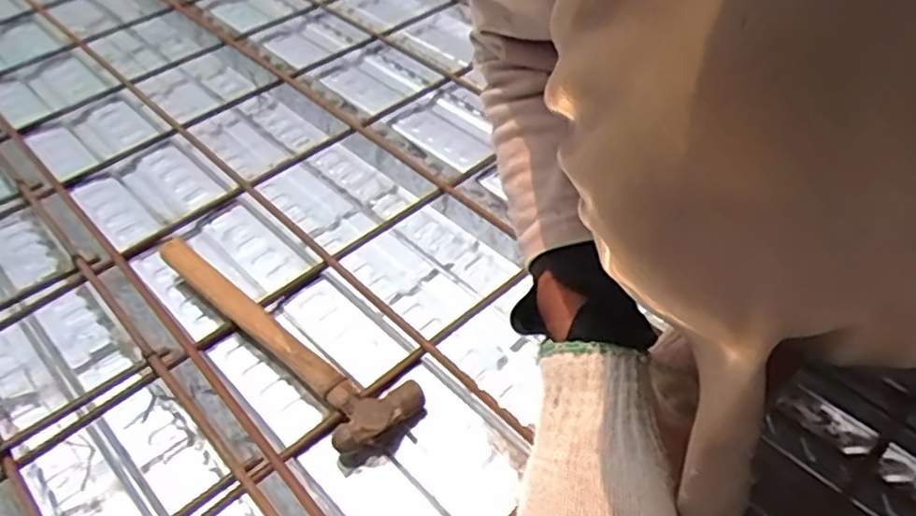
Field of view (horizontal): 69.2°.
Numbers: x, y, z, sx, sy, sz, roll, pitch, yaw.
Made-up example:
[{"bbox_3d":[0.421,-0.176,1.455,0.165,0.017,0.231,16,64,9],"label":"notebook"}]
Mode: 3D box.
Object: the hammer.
[{"bbox_3d":[-0.160,0.062,0.575,0.291,0.032,0.072,32,56,27],"label":"hammer"}]

